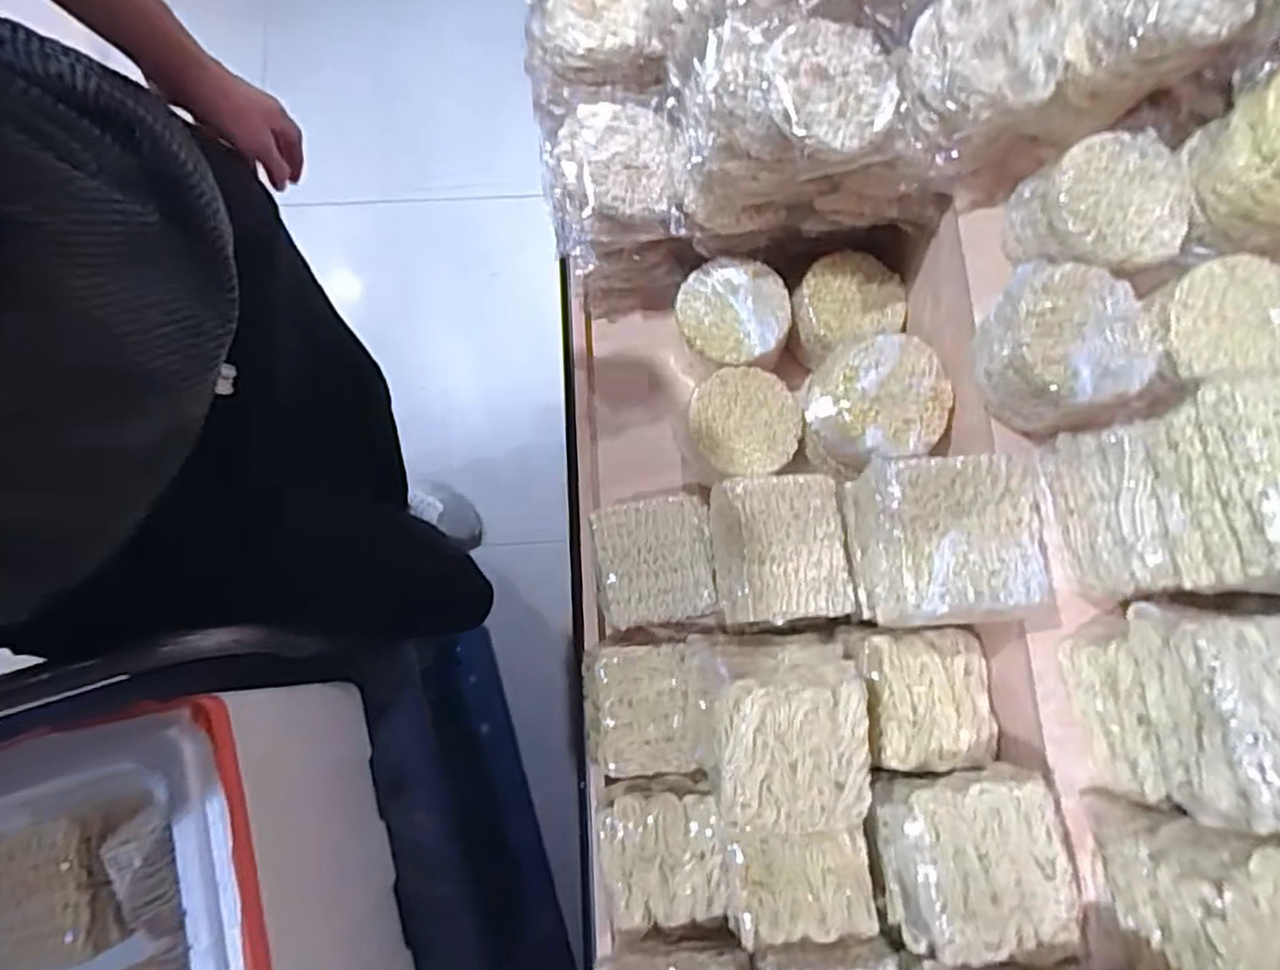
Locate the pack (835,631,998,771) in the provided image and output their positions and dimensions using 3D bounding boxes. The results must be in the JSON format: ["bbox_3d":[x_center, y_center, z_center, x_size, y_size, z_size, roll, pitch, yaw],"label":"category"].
[{"bbox_3d":[0.243,0.181,0.610,0.115,0.046,0.112,-5,77,-3],"label":"pack"}]

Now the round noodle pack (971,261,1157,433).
[{"bbox_3d":[0.334,-0.106,0.573,0.107,0.072,0.110,0,77,-2],"label":"round noodle pack"}]

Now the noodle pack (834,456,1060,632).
[{"bbox_3d":[0.240,0.047,0.583,0.117,0.108,0.122,-1,77,-2],"label":"noodle pack"}]

